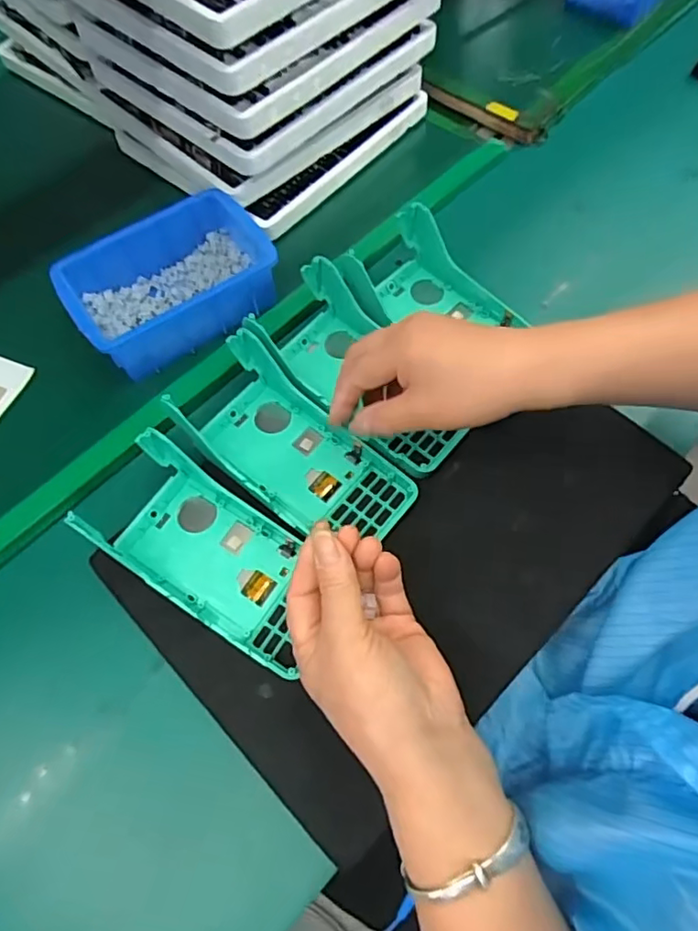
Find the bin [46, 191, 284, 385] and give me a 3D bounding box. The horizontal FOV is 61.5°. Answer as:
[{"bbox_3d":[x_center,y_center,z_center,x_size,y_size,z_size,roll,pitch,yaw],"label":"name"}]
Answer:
[{"bbox_3d":[-0.137,-0.139,0.454,0.152,0.052,0.103,-34,67,-15],"label":"bin"}]

